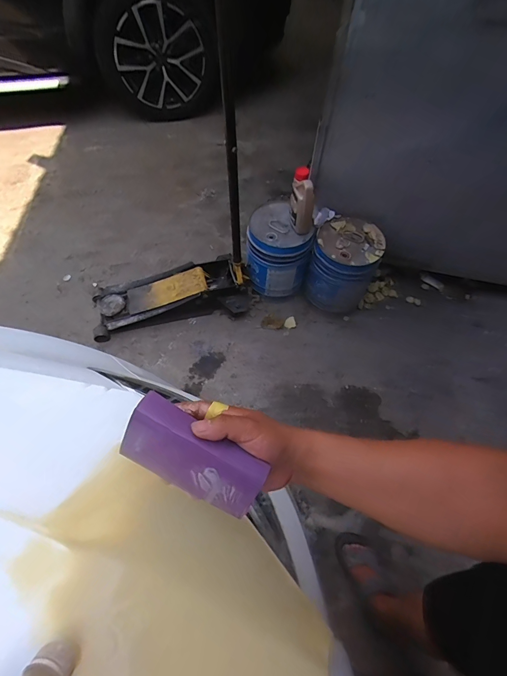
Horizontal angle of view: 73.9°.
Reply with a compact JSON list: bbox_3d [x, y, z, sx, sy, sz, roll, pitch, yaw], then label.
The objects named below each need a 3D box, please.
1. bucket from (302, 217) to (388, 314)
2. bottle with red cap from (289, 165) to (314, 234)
[{"bbox_3d":[0.365,-0.291,1.387,0.263,0.316,0.230,16,61,5],"label":"bucket"},{"bbox_3d":[0.182,-0.493,1.228,0.097,0.202,0.104,7,60,0],"label":"bottle with red cap"}]

